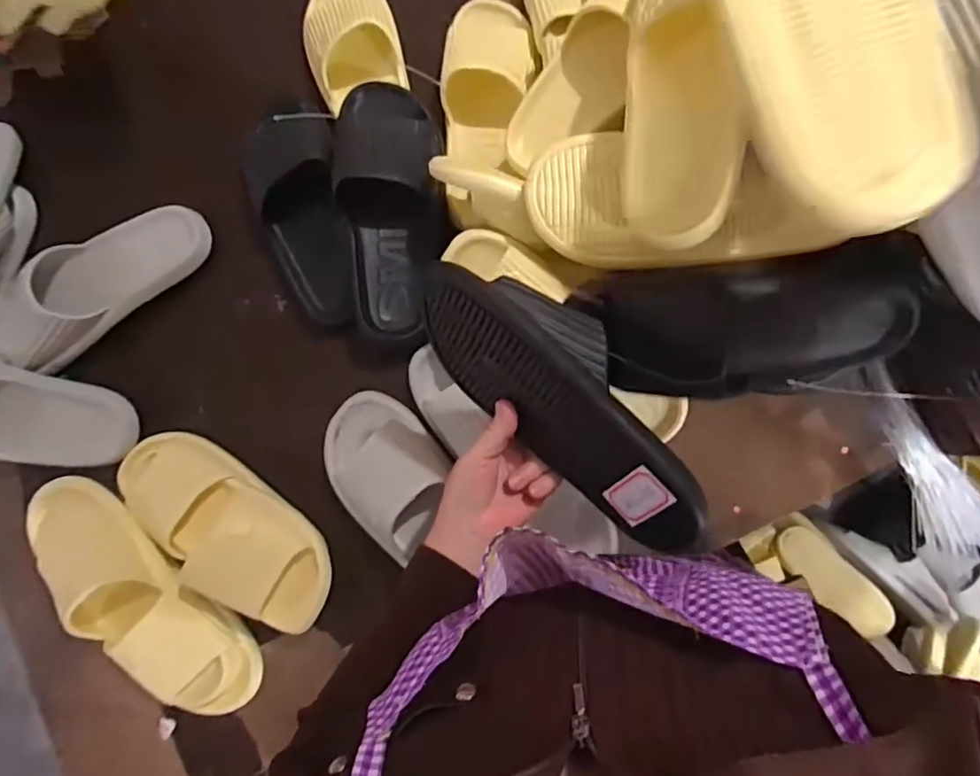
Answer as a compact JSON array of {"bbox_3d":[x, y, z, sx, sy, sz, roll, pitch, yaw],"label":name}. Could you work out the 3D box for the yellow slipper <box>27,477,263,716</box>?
[{"bbox_3d":[-0.357,0.219,0.608,0.284,0.065,0.118,38,89,7],"label":"yellow slipper"}]

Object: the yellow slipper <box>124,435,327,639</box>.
[{"bbox_3d":[-0.271,0.138,0.612,0.264,0.067,0.113,38,89,7],"label":"yellow slipper"}]

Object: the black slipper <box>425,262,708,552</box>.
[{"bbox_3d":[0.059,0.005,0.472,0.268,0.109,0.078,45,50,2],"label":"black slipper"}]

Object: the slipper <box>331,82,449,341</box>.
[{"bbox_3d":[-0.099,-0.187,0.620,0.112,0.072,0.270,-9,84,4],"label":"slipper"}]

